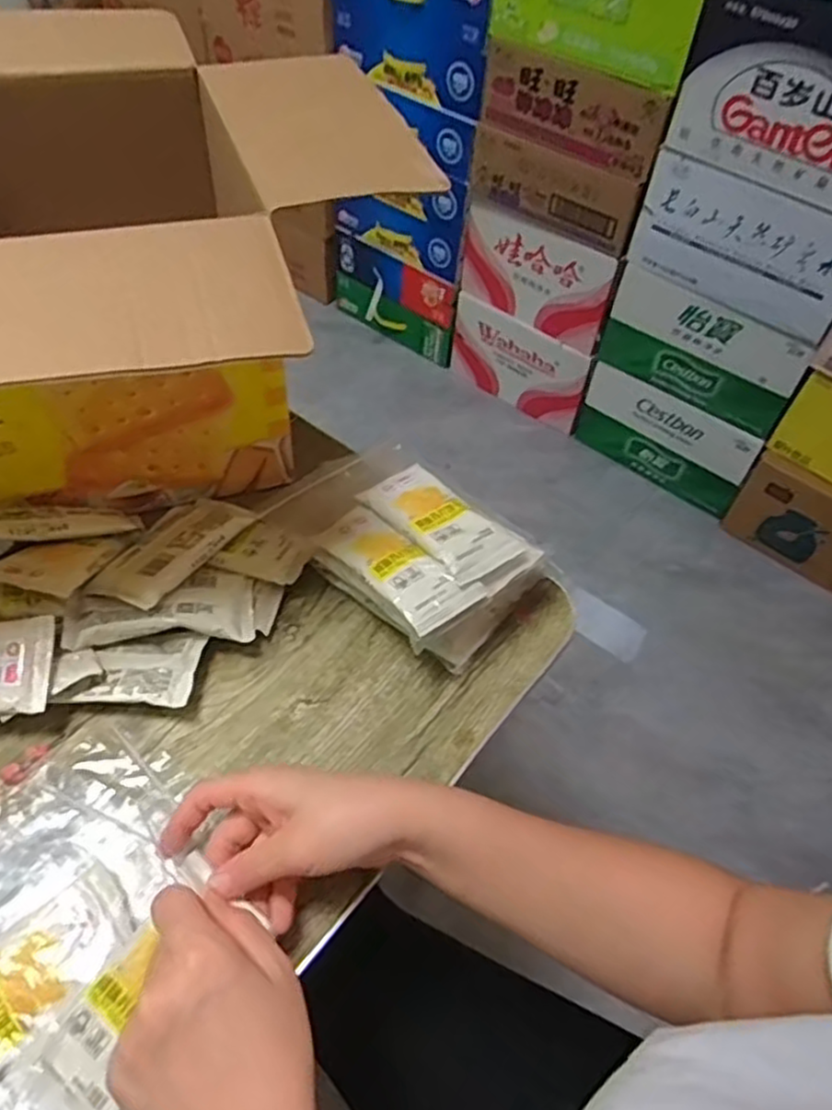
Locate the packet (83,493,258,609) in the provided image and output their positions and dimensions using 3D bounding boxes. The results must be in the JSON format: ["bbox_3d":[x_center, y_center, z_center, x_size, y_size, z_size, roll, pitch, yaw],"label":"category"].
[{"bbox_3d":[-0.191,-0.009,0.563,0.071,0.018,0.133,20,44,19],"label":"packet"}]

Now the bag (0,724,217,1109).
[{"bbox_3d":[-0.212,0.221,0.402,0.205,0.033,0.204,37,58,22],"label":"bag"}]

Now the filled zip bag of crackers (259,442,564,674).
[{"bbox_3d":[-0.011,-0.016,0.577,0.136,0.071,0.211,-34,62,-28],"label":"filled zip bag of crackers"}]

